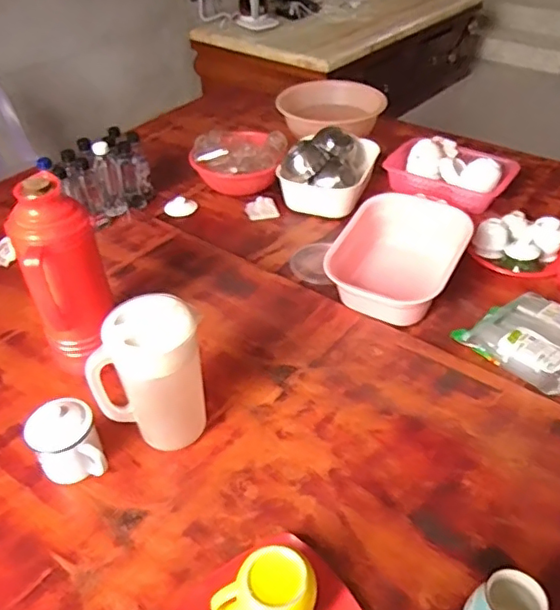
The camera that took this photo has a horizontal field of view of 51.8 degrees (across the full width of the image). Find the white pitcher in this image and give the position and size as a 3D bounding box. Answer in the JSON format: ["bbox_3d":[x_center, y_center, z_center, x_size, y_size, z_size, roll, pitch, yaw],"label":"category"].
[{"bbox_3d":[-0.190,0.114,0.873,0.151,0.243,0.105,-3,41,0],"label":"white pitcher"}]

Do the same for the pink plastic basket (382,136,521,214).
[{"bbox_3d":[0.451,-0.356,1.537,0.316,0.096,0.197,29,50,31],"label":"pink plastic basket"}]

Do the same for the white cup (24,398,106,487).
[{"bbox_3d":[-0.322,0.211,0.872,0.091,0.111,0.084,-2,39,1],"label":"white cup"}]

